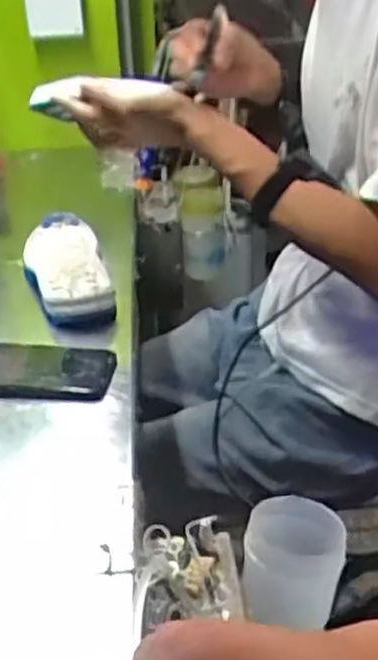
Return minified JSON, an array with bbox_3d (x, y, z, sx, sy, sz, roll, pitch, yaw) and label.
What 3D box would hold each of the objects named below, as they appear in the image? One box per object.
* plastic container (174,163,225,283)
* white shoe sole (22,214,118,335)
[{"bbox_3d":[0.020,-0.177,1.199,0.071,0.077,0.166,-4,71,2],"label":"plastic container"},{"bbox_3d":[-0.136,-0.070,0.829,0.084,0.024,0.232,-8,34,-10],"label":"white shoe sole"}]

